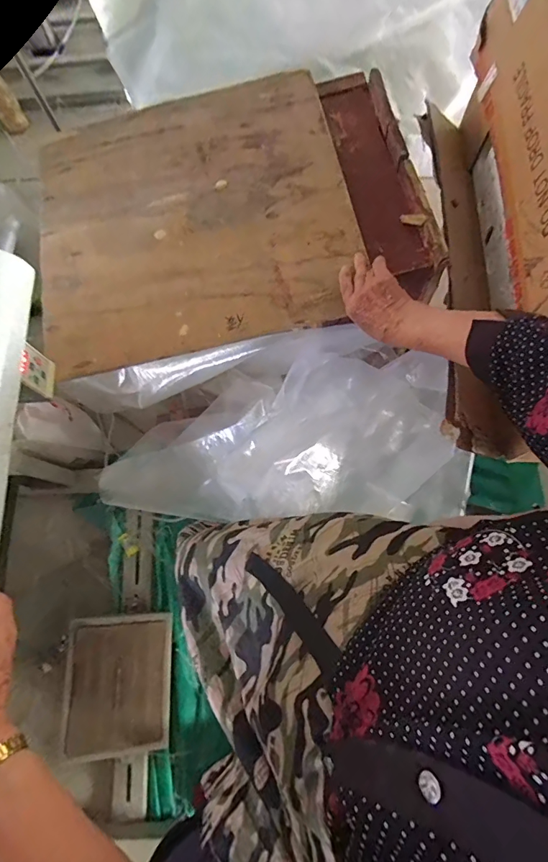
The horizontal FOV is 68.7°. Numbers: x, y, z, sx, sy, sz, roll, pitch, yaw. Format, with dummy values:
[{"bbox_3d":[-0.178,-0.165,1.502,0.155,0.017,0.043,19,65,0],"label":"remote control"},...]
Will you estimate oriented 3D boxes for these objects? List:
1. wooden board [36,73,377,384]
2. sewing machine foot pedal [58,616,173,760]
[{"bbox_3d":[-0.134,-0.363,0.660,0.495,0.017,0.488,-14,74,2],"label":"wooden board"},{"bbox_3d":[-0.331,0.546,0.864,0.206,0.033,0.268,5,72,-24],"label":"sewing machine foot pedal"}]

